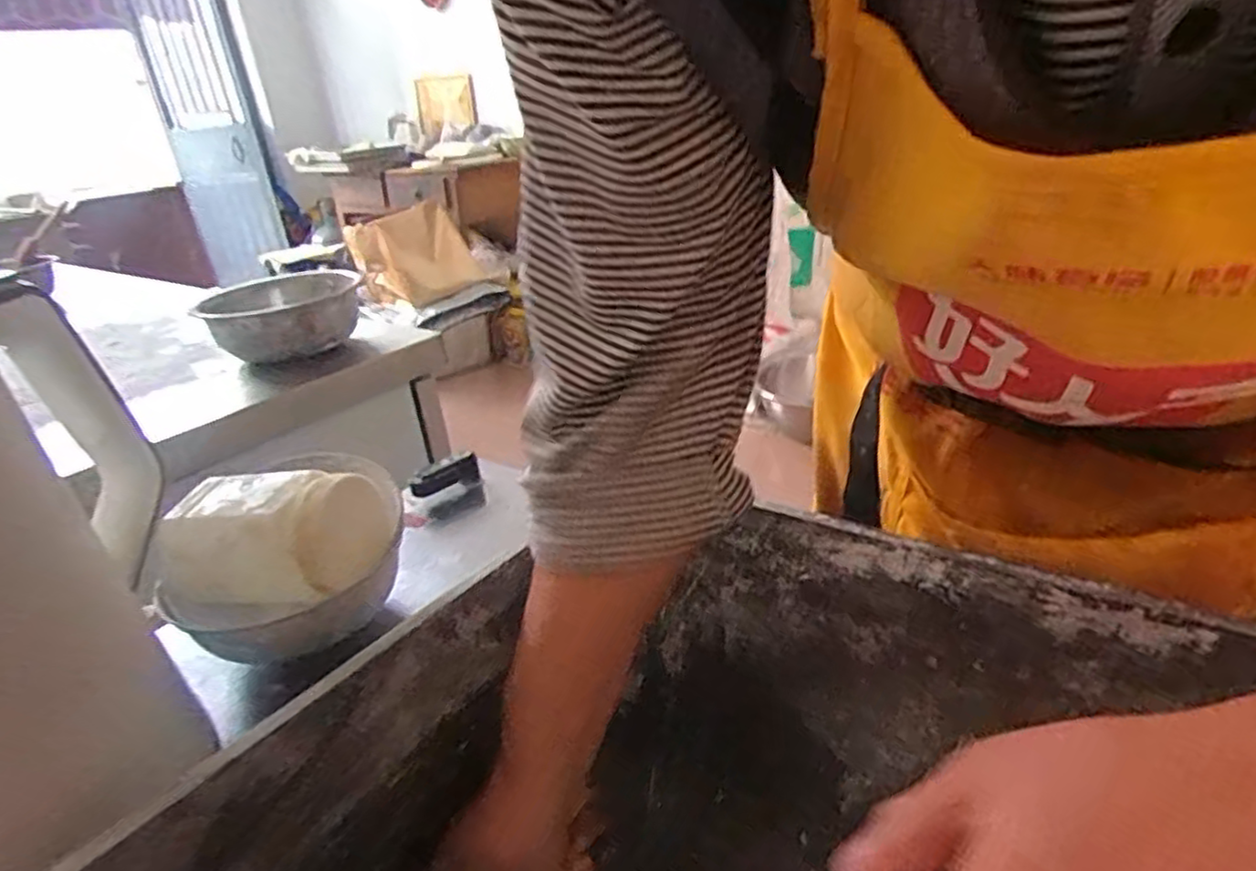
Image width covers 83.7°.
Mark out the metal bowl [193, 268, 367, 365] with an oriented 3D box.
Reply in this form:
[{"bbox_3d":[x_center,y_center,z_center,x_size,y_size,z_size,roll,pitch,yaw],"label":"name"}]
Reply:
[{"bbox_3d":[-0.437,-0.158,0.903,0.186,0.076,0.208,-13,27,-14],"label":"metal bowl"}]

